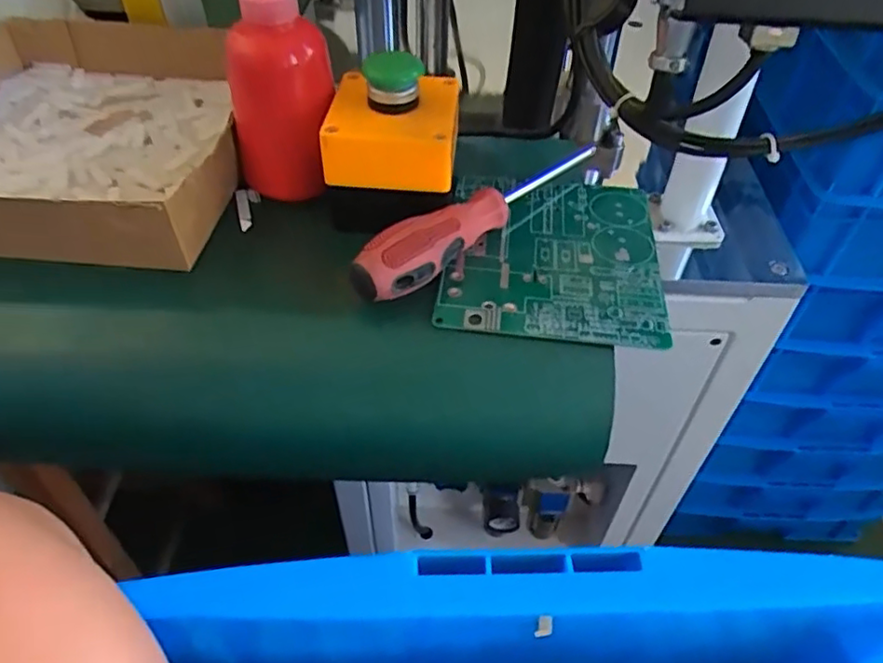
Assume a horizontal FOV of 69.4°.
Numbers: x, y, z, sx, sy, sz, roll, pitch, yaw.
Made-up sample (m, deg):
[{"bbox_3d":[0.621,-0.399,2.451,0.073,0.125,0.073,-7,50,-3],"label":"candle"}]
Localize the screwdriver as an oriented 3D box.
[{"bbox_3d":[0.029,-0.072,0.367,0.196,0.029,0.022,-36,58,-29],"label":"screwdriver"}]

